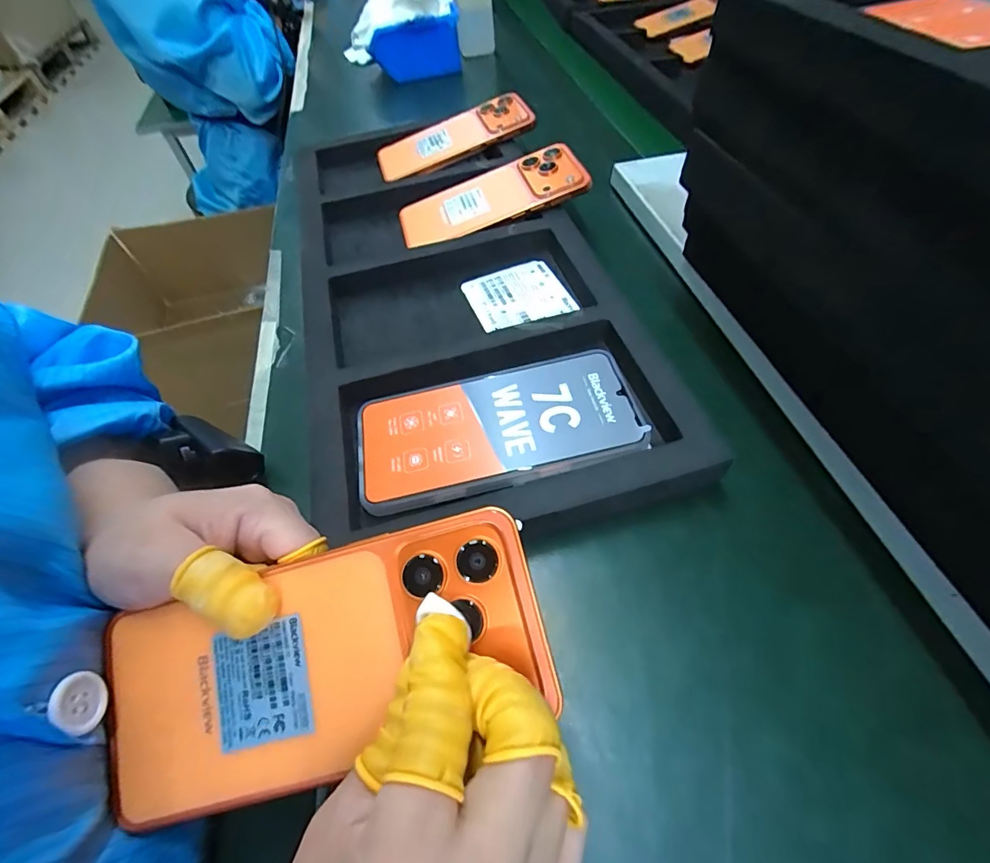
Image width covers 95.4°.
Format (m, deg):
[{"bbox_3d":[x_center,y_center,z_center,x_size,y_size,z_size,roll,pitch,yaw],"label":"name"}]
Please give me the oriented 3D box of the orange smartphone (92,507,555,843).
[{"bbox_3d":[-0.063,0.083,0.162,0.160,0.005,0.073,-18,76,3],"label":"orange smartphone"}]

